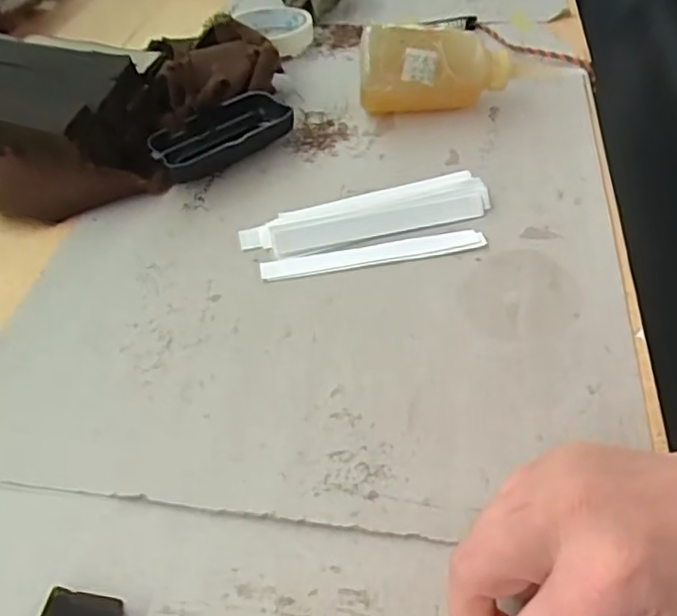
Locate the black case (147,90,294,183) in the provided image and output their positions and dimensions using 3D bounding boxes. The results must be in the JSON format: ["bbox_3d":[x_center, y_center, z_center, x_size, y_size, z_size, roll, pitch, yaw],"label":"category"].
[{"bbox_3d":[-0.090,-0.133,0.481,0.109,0.030,0.058,-28,52,-20],"label":"black case"}]

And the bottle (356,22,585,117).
[{"bbox_3d":[0.105,-0.192,0.492,0.176,0.065,0.050,-5,48,0],"label":"bottle"}]

